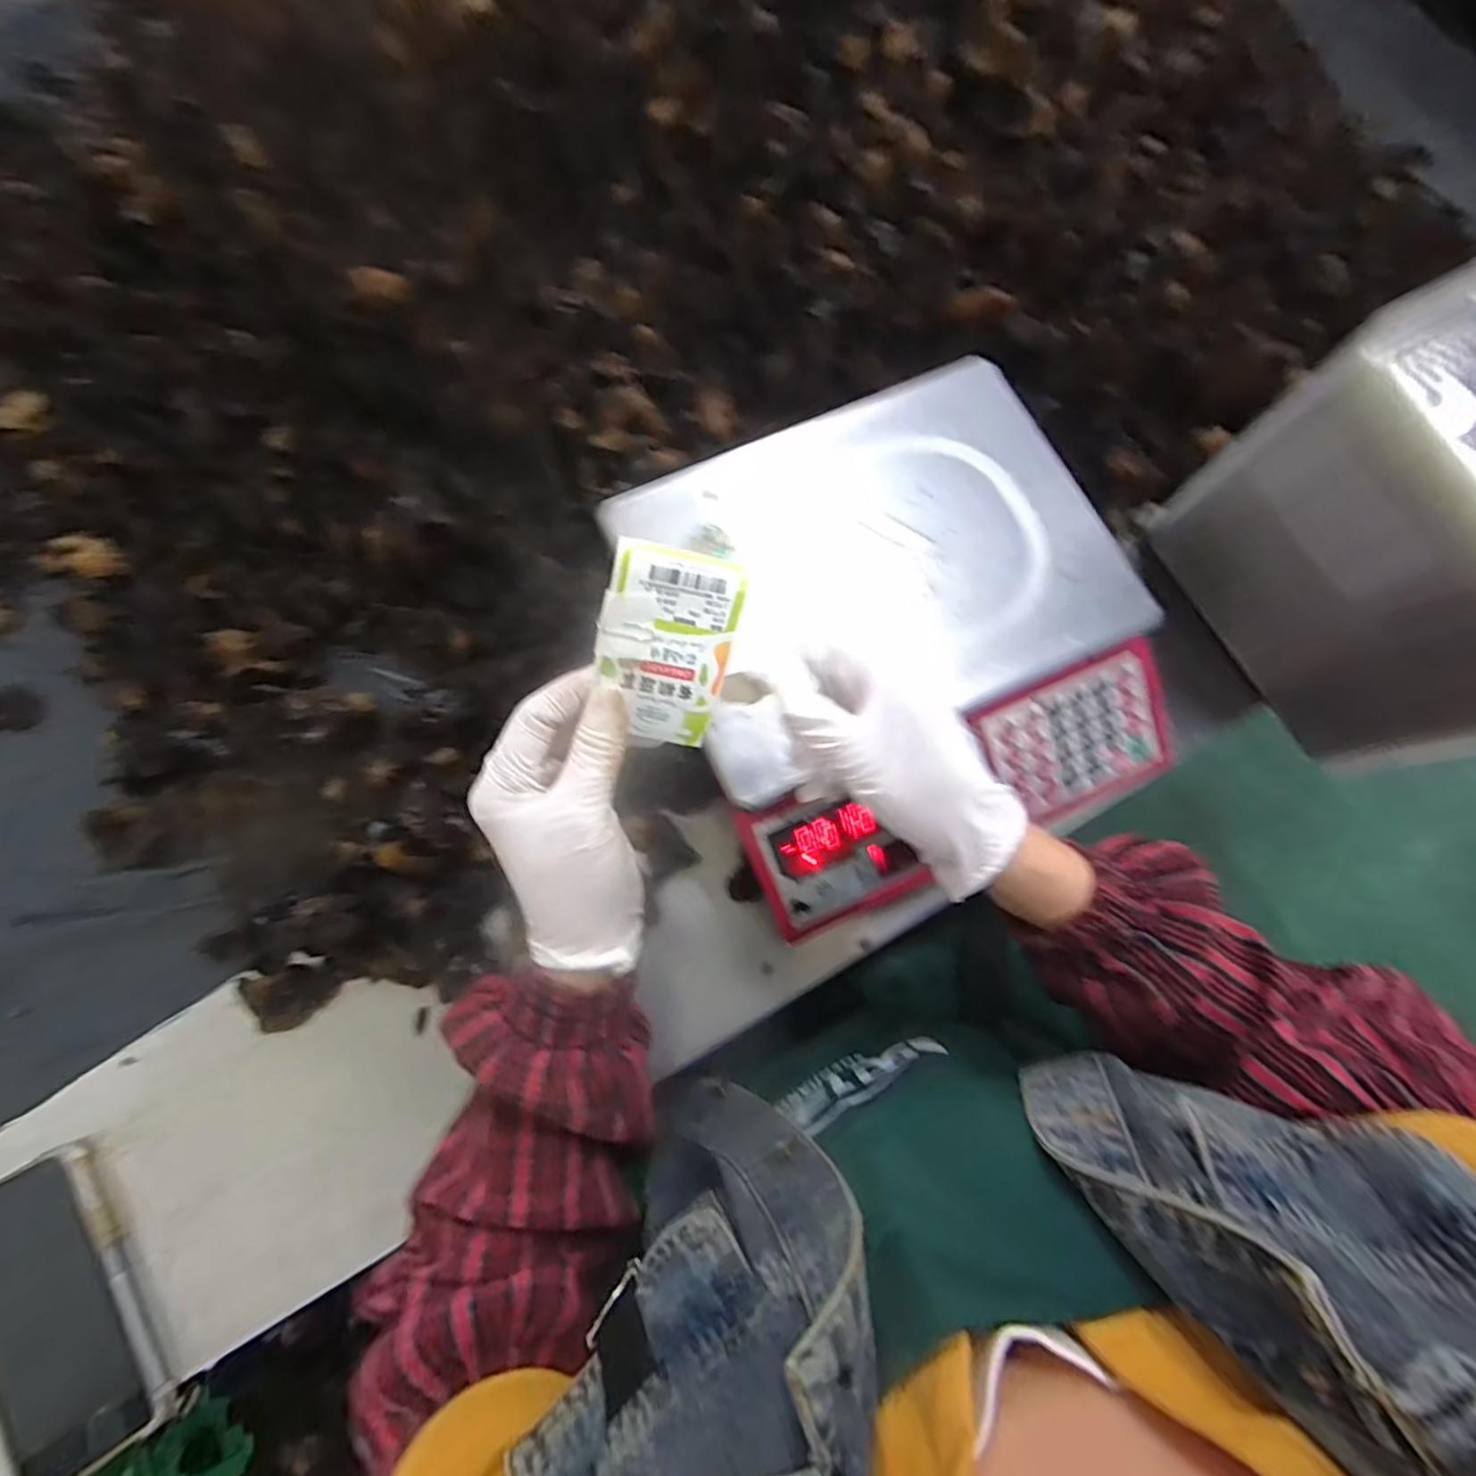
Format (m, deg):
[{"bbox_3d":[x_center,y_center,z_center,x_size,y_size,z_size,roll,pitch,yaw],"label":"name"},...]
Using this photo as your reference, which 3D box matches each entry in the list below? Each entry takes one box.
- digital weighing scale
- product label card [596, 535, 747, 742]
[{"bbox_3d":[0.106,-0.070,0.423,0.301,0.083,0.312,-23,76,-8],"label":"digital weighing scale"},{"bbox_3d":[-0.030,-0.036,0.269,0.053,0.006,0.083,7,121,-18],"label":"product label card"}]

